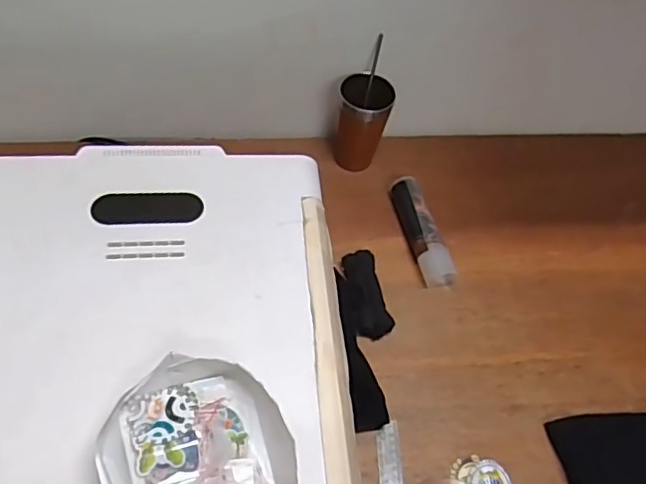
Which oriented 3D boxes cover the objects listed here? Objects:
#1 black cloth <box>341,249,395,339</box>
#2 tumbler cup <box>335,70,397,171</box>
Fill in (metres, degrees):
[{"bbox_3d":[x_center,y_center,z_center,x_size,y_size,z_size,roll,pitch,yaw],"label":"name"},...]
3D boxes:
[{"bbox_3d":[0.059,0.072,0.806,0.052,0.028,0.128,-7,58,-13],"label":"black cloth"},{"bbox_3d":[0.062,-0.181,0.911,0.077,0.157,0.072,4,56,-6],"label":"tumbler cup"}]

